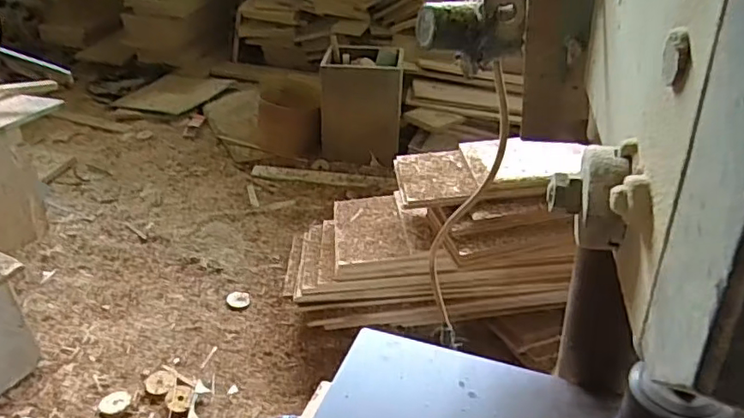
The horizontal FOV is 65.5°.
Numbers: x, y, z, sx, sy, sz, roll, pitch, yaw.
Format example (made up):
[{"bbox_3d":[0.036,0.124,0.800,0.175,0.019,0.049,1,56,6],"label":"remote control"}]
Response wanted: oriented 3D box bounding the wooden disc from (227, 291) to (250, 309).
[{"bbox_3d":[-0.297,0.203,1.293,0.048,0.007,0.060,-8,33,-13],"label":"wooden disc"}]

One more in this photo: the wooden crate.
[{"bbox_3d":[-0.029,-0.319,1.793,0.238,0.316,0.257,2,32,3],"label":"wooden crate"}]

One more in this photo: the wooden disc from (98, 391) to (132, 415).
[{"bbox_3d":[-0.455,0.346,1.032,0.045,0.006,0.051,17,36,25],"label":"wooden disc"}]

